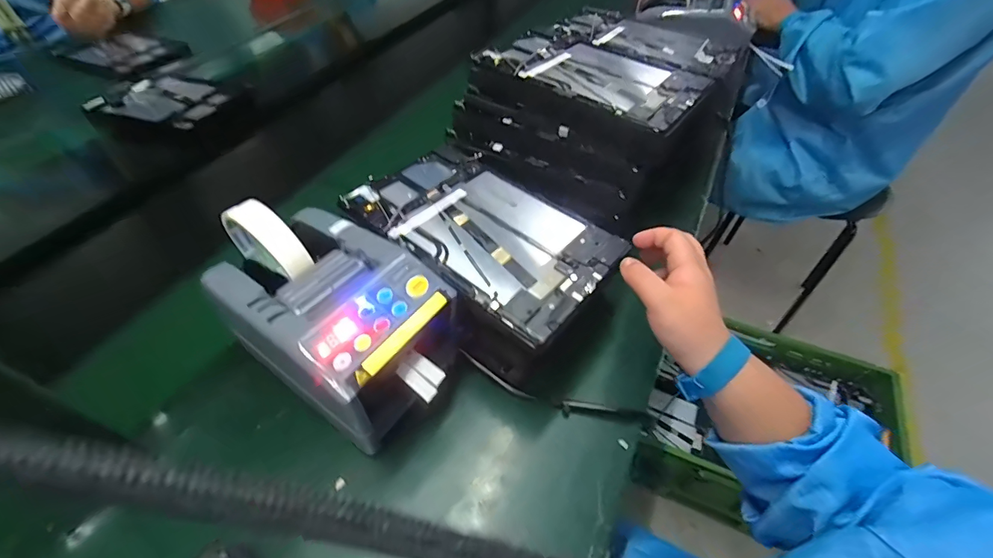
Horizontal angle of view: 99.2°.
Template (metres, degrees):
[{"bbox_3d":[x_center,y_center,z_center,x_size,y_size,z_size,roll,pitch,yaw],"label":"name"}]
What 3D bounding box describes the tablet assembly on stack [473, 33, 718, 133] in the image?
[{"bbox_3d":[0.118,-0.244,0.488,0.232,0.025,0.173,29,57,23],"label":"tablet assembly on stack"}]

